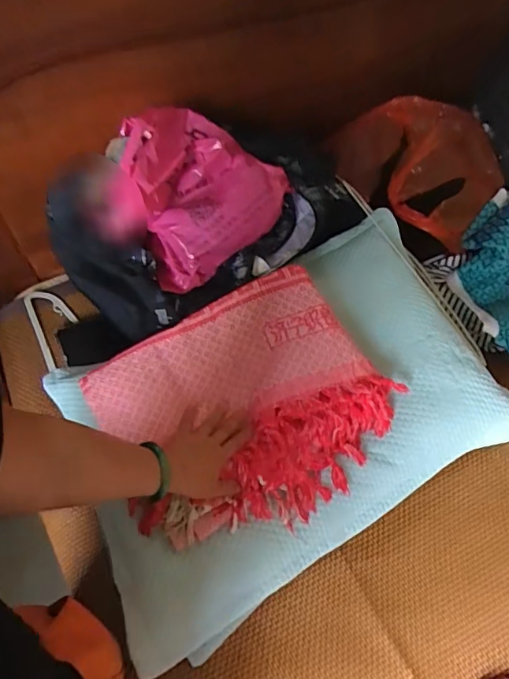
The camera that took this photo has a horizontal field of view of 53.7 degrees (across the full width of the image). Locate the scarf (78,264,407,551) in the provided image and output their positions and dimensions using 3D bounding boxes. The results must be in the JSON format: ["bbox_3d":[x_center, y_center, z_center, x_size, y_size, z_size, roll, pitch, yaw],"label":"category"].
[{"bbox_3d":[-0.017,0.099,0.743,0.385,0.103,0.322,-26,62,-14],"label":"scarf"}]

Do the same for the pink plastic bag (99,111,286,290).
[{"bbox_3d":[-0.112,-0.255,0.846,0.282,0.159,0.247,-38,65,-20],"label":"pink plastic bag"}]

